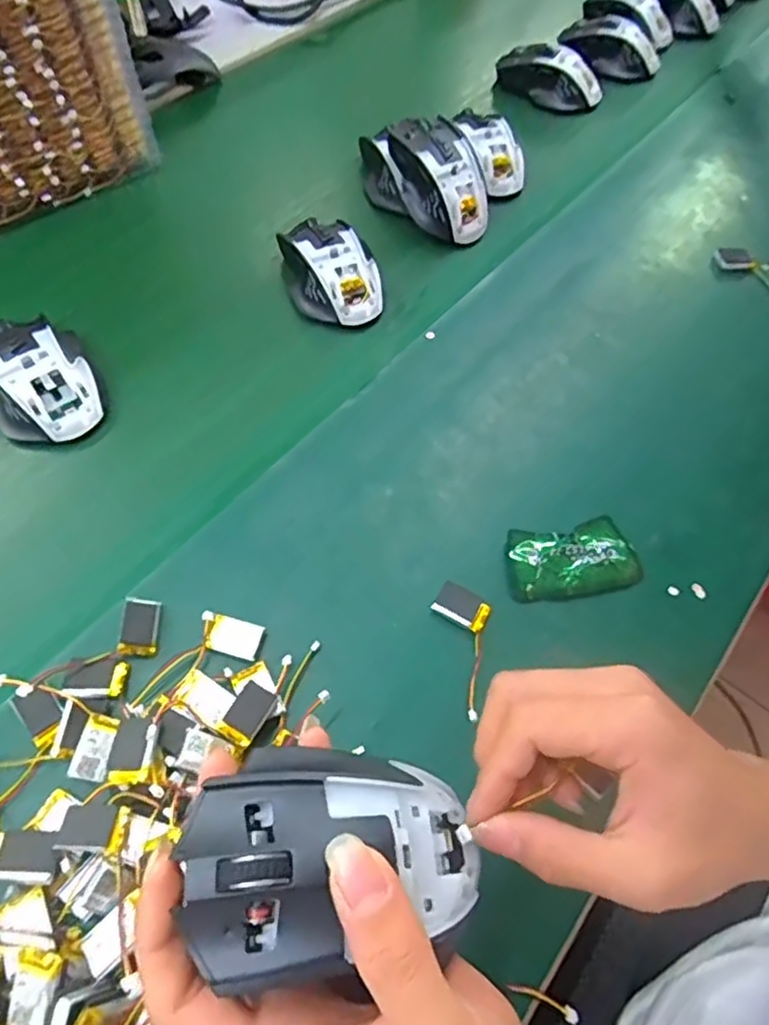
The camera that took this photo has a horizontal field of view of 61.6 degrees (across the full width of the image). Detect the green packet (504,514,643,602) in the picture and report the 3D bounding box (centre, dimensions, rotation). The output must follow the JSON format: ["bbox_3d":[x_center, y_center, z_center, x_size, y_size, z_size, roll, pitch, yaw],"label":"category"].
[{"bbox_3d":[0.118,0.029,0.407,0.083,0.011,0.050,-9,60,-11],"label":"green packet"}]

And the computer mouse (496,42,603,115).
[{"bbox_3d":[0.183,-0.485,0.721,0.119,0.037,0.058,26,60,10],"label":"computer mouse"}]

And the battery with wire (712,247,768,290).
[{"bbox_3d":[0.327,-0.209,0.565,0.027,0.011,0.079,-33,66,-21],"label":"battery with wire"}]

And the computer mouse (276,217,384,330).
[{"bbox_3d":[-0.042,-0.198,0.528,0.073,0.042,0.101,-14,61,-13],"label":"computer mouse"}]

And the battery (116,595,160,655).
[{"bbox_3d":[-0.139,0.065,0.367,0.021,0.005,0.032,16,56,-33],"label":"battery"}]

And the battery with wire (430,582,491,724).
[{"bbox_3d":[0.042,0.078,0.377,0.033,0.006,0.075,12,58,2],"label":"battery with wire"}]

